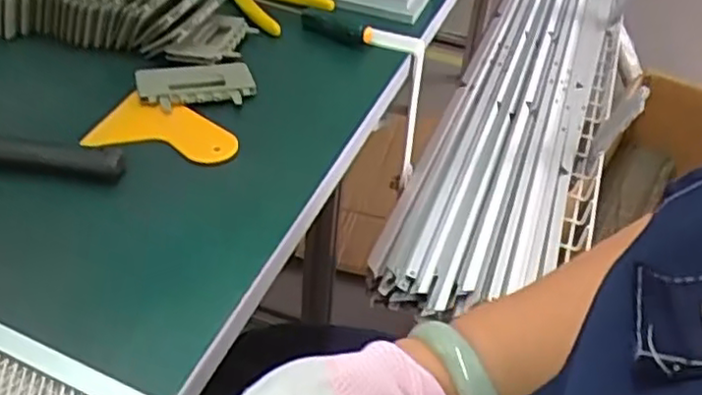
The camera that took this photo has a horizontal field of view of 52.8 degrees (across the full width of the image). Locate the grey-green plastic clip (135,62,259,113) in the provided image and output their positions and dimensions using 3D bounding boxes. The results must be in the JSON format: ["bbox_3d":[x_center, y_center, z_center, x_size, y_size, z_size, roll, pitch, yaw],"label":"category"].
[{"bbox_3d":[-0.117,-0.087,0.534,0.085,0.008,0.054,-8,41,-16],"label":"grey-green plastic clip"}]

